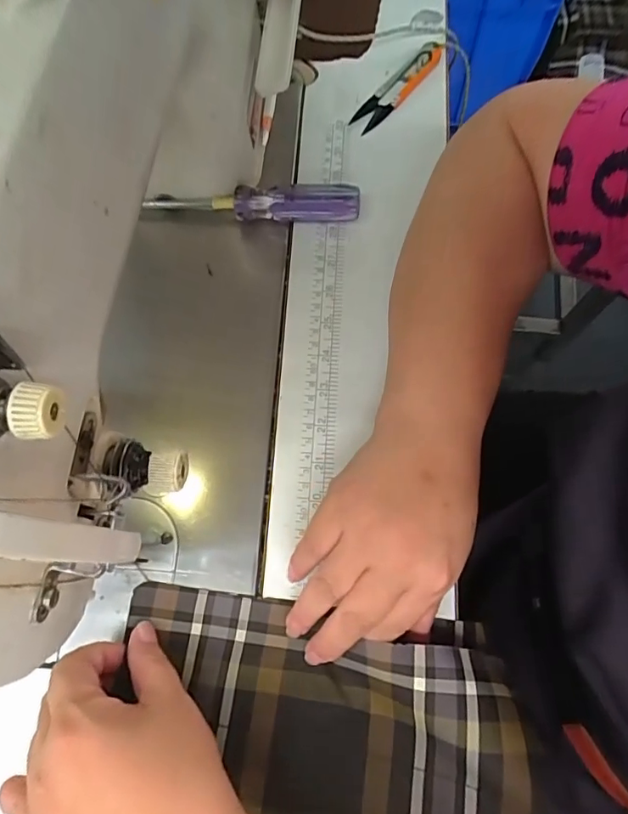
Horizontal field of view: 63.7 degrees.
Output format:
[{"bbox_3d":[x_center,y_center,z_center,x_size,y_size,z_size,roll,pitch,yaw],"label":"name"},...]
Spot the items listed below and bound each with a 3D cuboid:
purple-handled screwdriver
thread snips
[{"bbox_3d":[-0.046,-0.150,0.378,0.158,0.023,0.021,-1,72,2],"label":"purple-handled screwdriver"},{"bbox_3d":[0.070,-0.266,0.416,0.020,0.007,0.106,39,77,11],"label":"thread snips"}]

